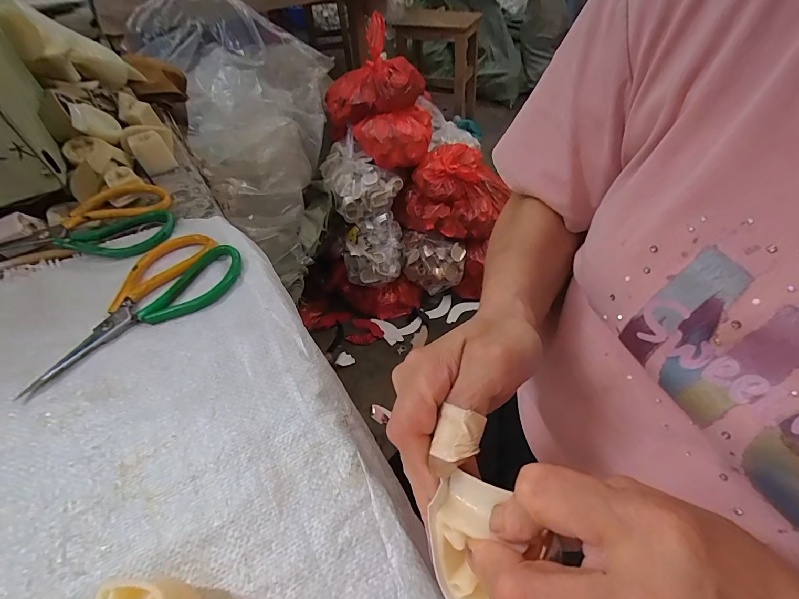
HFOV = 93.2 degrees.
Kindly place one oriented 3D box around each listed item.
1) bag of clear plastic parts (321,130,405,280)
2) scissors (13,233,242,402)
[{"bbox_3d":[-0.089,-0.264,1.095,0.207,0.121,0.428,-15,94,-8],"label":"bag of clear plastic parts"},{"bbox_3d":[-0.240,0.000,0.342,0.189,0.013,0.094,-35,57,-23],"label":"scissors"}]

